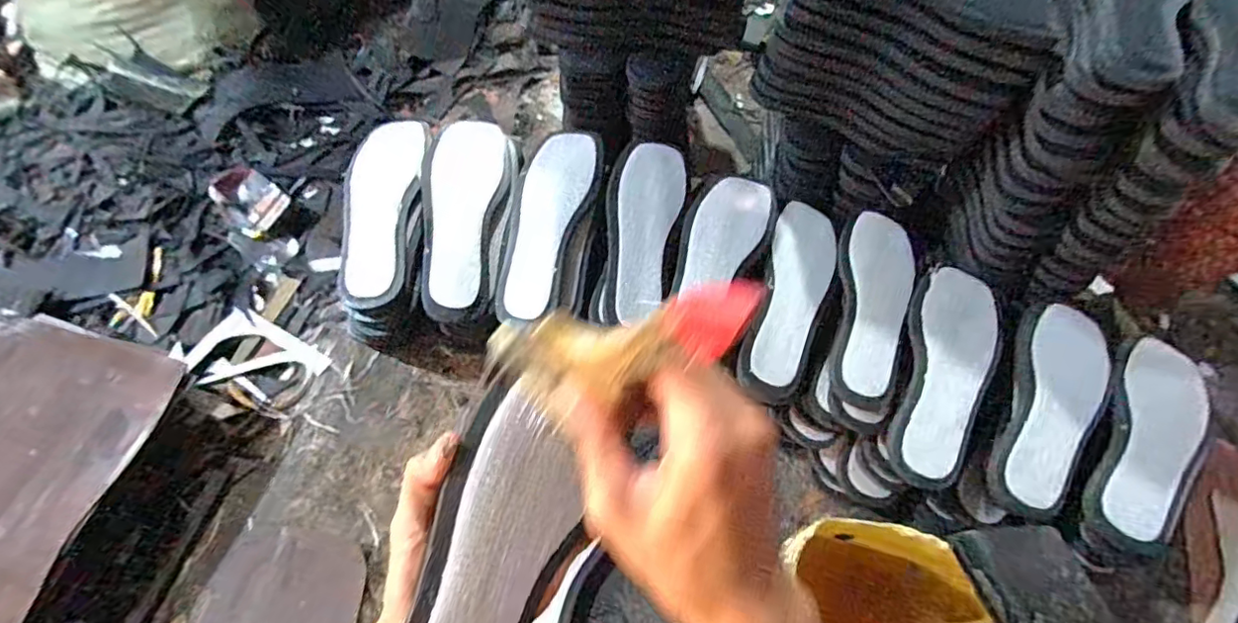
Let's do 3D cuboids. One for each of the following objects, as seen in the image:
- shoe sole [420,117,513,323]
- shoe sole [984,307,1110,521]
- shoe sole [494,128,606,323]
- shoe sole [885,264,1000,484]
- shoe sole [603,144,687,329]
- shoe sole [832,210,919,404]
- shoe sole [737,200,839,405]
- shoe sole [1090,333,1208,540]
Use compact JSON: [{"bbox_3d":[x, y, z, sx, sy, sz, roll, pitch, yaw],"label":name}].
[{"bbox_3d":[-0.168,-0.111,0.589,0.083,0.020,0.244,3,60,-3],"label":"shoe sole"},{"bbox_3d":[0.423,0.094,0.537,0.078,0.026,0.230,27,62,11],"label":"shoe sole"},{"bbox_3d":[-0.079,-0.098,0.593,0.083,0.028,0.230,16,65,5],"label":"shoe sole"},{"bbox_3d":[0.326,0.053,0.545,0.083,0.018,0.244,23,61,9],"label":"shoe sole"},{"bbox_3d":[0.023,-0.088,0.579,0.077,0.022,0.218,11,60,2],"label":"shoe sole"},{"bbox_3d":[0.268,-0.008,0.580,0.077,0.013,0.226,16,60,5],"label":"shoe sole"},{"bbox_3d":[0.182,-0.020,0.575,0.069,0.011,0.240,18,60,6],"label":"shoe sole"},{"bbox_3d":[0.511,0.118,0.522,0.075,0.022,0.221,33,63,14],"label":"shoe sole"}]

